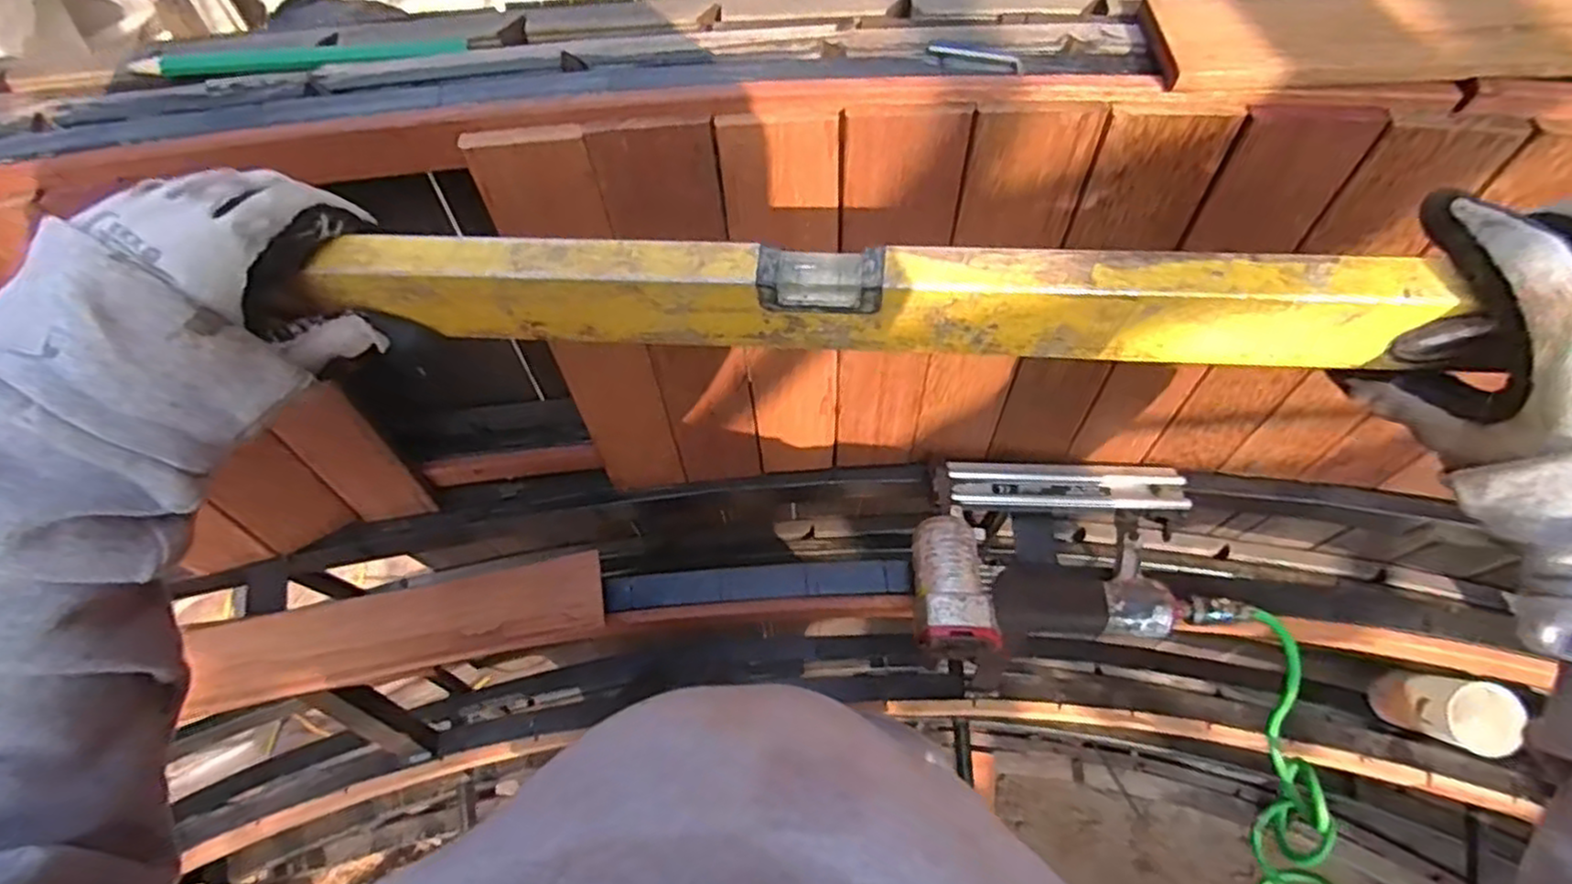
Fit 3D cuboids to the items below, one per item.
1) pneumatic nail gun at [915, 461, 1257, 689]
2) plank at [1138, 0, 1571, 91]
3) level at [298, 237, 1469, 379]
[{"bbox_3d":[0.220,0.089,0.583,0.244,0.077,0.171,-2,67,1],"label":"pneumatic nail gun"},{"bbox_3d":[0.356,-0.209,0.370,0.333,0.018,0.066,-1,67,2],"label":"plank"},{"bbox_3d":[0.021,-0.058,0.299,0.424,0.046,0.022,3,67,5],"label":"level"}]

